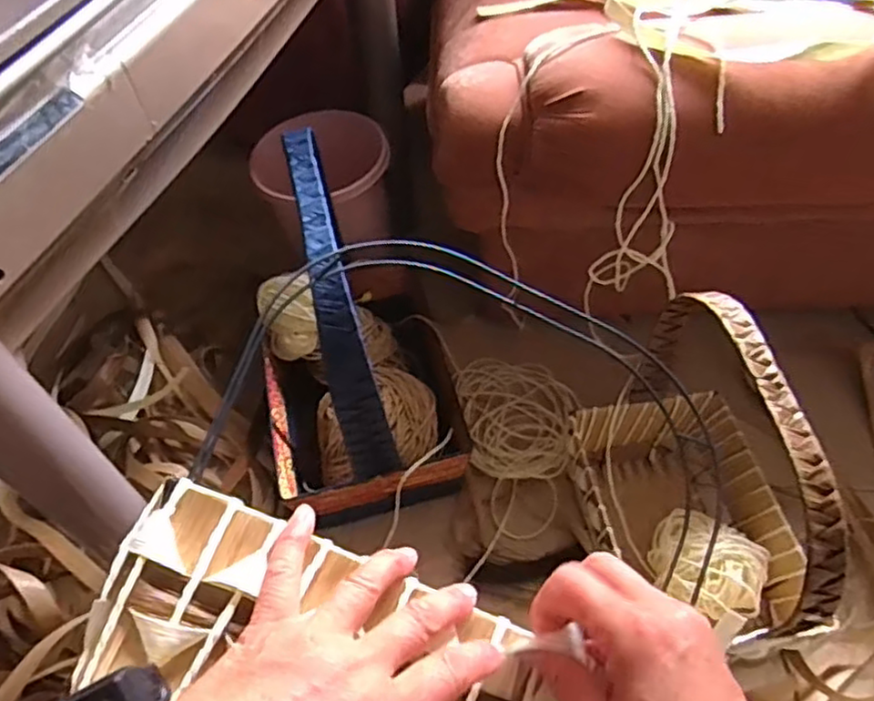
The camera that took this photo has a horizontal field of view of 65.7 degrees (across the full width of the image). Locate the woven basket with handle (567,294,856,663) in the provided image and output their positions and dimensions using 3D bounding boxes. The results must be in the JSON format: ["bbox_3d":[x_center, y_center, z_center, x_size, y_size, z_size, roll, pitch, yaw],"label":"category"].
[{"bbox_3d":[0.317,0.172,0.818,0.224,0.442,0.367,-11,50,-5],"label":"woven basket with handle"}]

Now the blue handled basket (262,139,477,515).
[{"bbox_3d":[-0.124,-0.007,0.932,0.268,0.455,0.344,-15,50,-8],"label":"blue handled basket"}]

